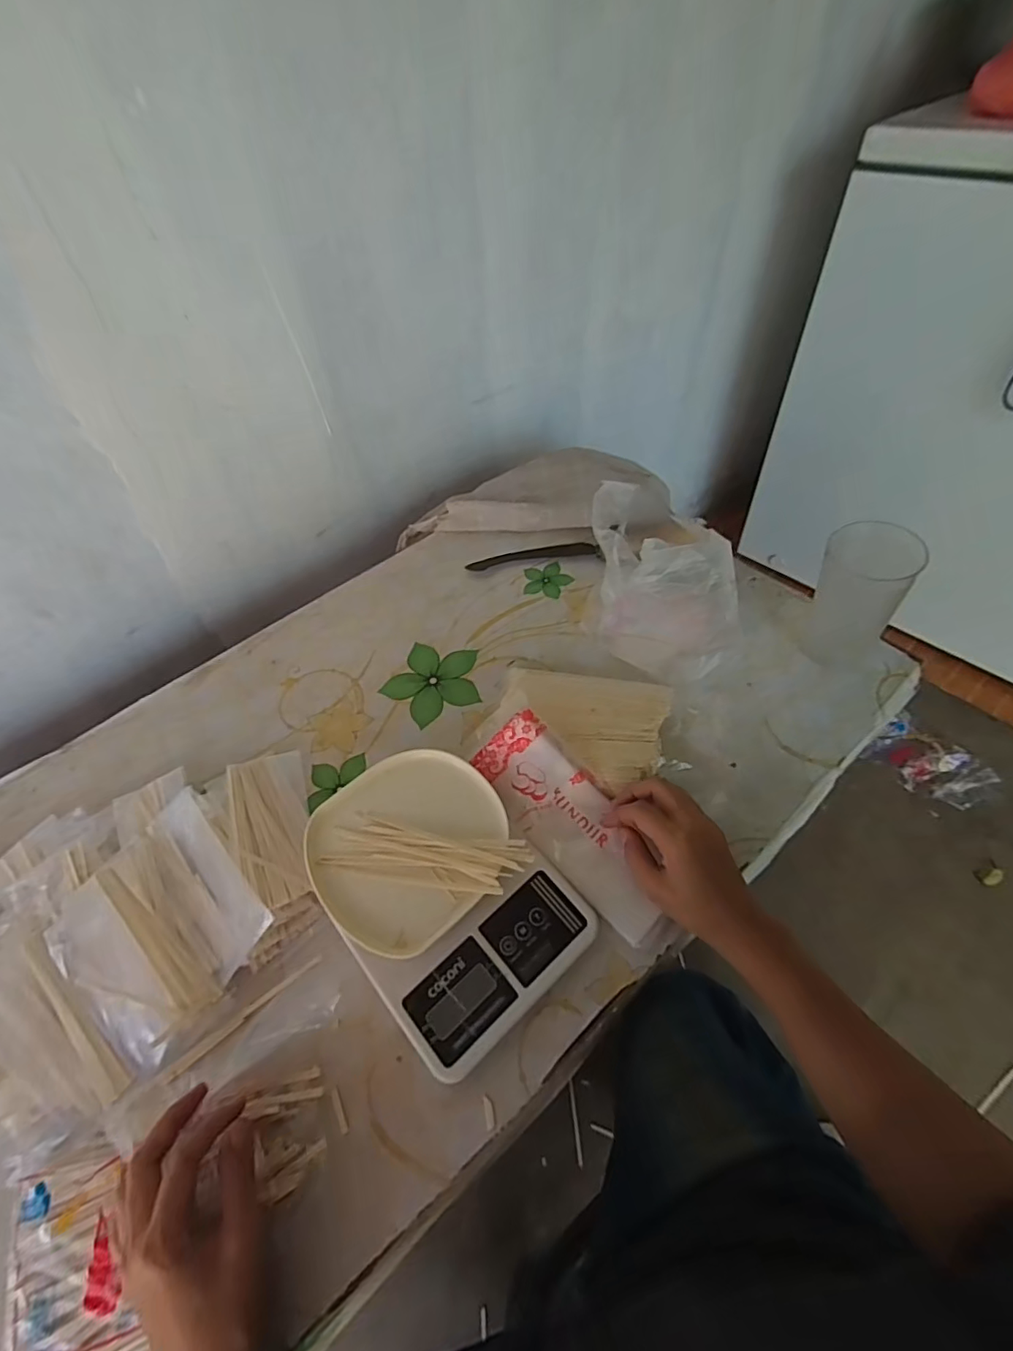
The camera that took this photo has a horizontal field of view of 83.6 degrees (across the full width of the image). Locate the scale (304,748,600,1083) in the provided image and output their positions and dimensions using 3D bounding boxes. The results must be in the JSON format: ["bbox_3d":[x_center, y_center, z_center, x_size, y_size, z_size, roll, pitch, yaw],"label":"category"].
[{"bbox_3d":[-0.055,0.165,0.456,0.157,0.041,0.220,-36,57,-20],"label":"scale"}]

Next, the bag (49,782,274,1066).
[{"bbox_3d":[-0.283,0.192,0.460,0.133,0.037,0.167,-38,58,-21],"label":"bag"}]

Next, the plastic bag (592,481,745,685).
[{"bbox_3d":[0.164,-0.094,0.584,0.121,0.126,0.188,-11,52,-2],"label":"plastic bag"}]

